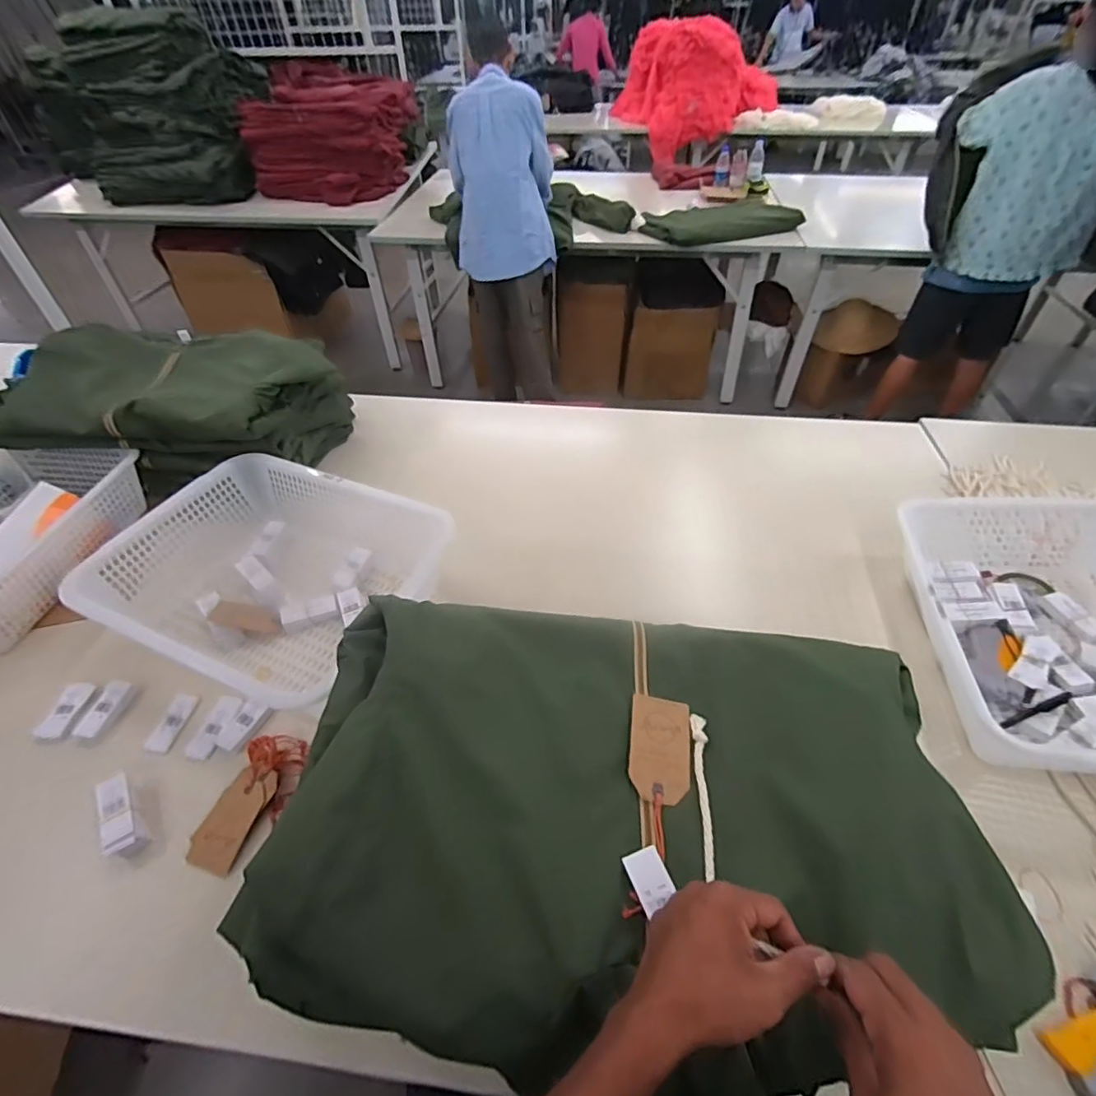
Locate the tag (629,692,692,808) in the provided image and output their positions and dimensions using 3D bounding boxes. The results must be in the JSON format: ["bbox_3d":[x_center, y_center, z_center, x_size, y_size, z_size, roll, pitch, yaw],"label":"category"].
[{"bbox_3d":[0.110,0.193,0.530,0.059,0.004,0.100,10,51,1],"label":"tag"}]

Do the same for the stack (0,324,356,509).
[{"bbox_3d":[-0.727,-0.263,1.077,0.548,0.216,0.301,4,46,4],"label":"stack"}]

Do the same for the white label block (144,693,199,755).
[{"bbox_3d":[-0.528,0.245,0.764,0.036,0.011,0.091,1,46,2],"label":"white label block"}]

